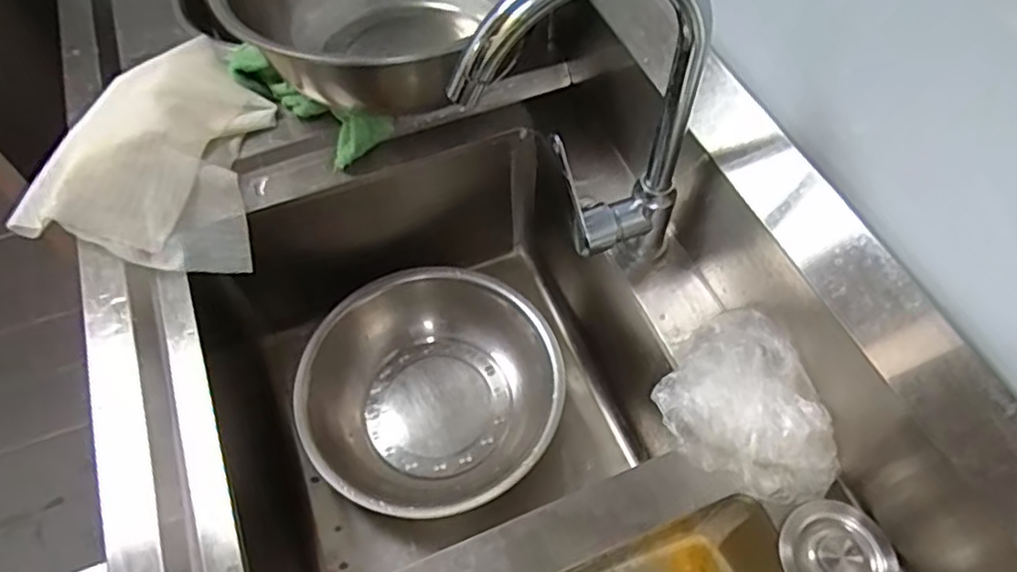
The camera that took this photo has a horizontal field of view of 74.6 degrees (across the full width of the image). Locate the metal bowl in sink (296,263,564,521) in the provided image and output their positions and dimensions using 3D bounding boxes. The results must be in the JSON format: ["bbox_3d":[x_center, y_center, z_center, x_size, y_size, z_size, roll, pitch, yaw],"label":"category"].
[{"bbox_3d":[-0.092,0.132,0.806,0.287,0.110,0.292,0,57,0],"label":"metal bowl in sink"}]

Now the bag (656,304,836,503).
[{"bbox_3d":[0.189,0.097,0.545,0.102,0.060,0.159,-20,60,-13],"label":"bag"}]

